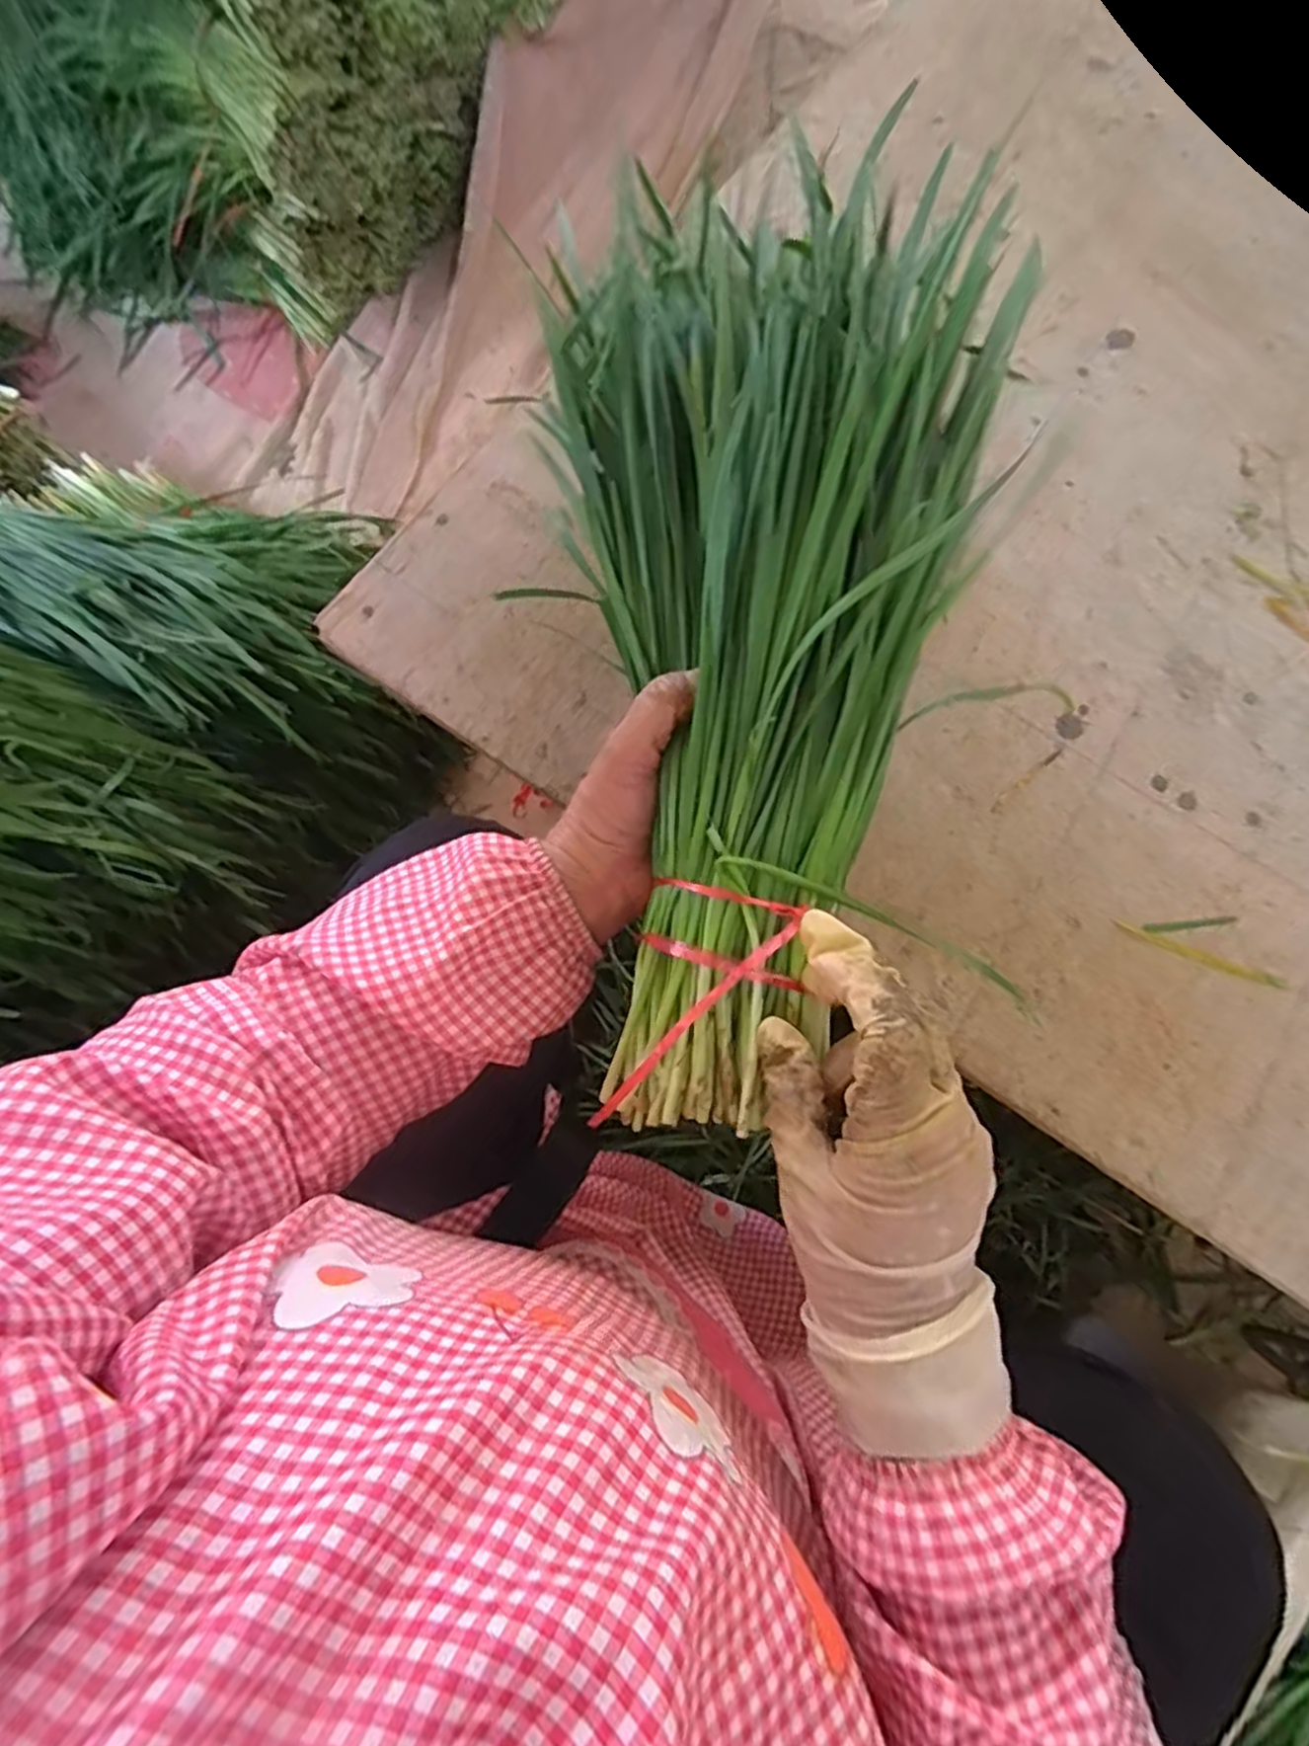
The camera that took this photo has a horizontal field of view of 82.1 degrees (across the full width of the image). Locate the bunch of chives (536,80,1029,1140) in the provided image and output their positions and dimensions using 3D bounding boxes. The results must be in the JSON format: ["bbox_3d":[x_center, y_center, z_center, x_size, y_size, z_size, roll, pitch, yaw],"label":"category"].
[{"bbox_3d":[0.036,-0.088,0.290,0.162,0.082,0.369,4,89,0],"label":"bunch of chives"}]

